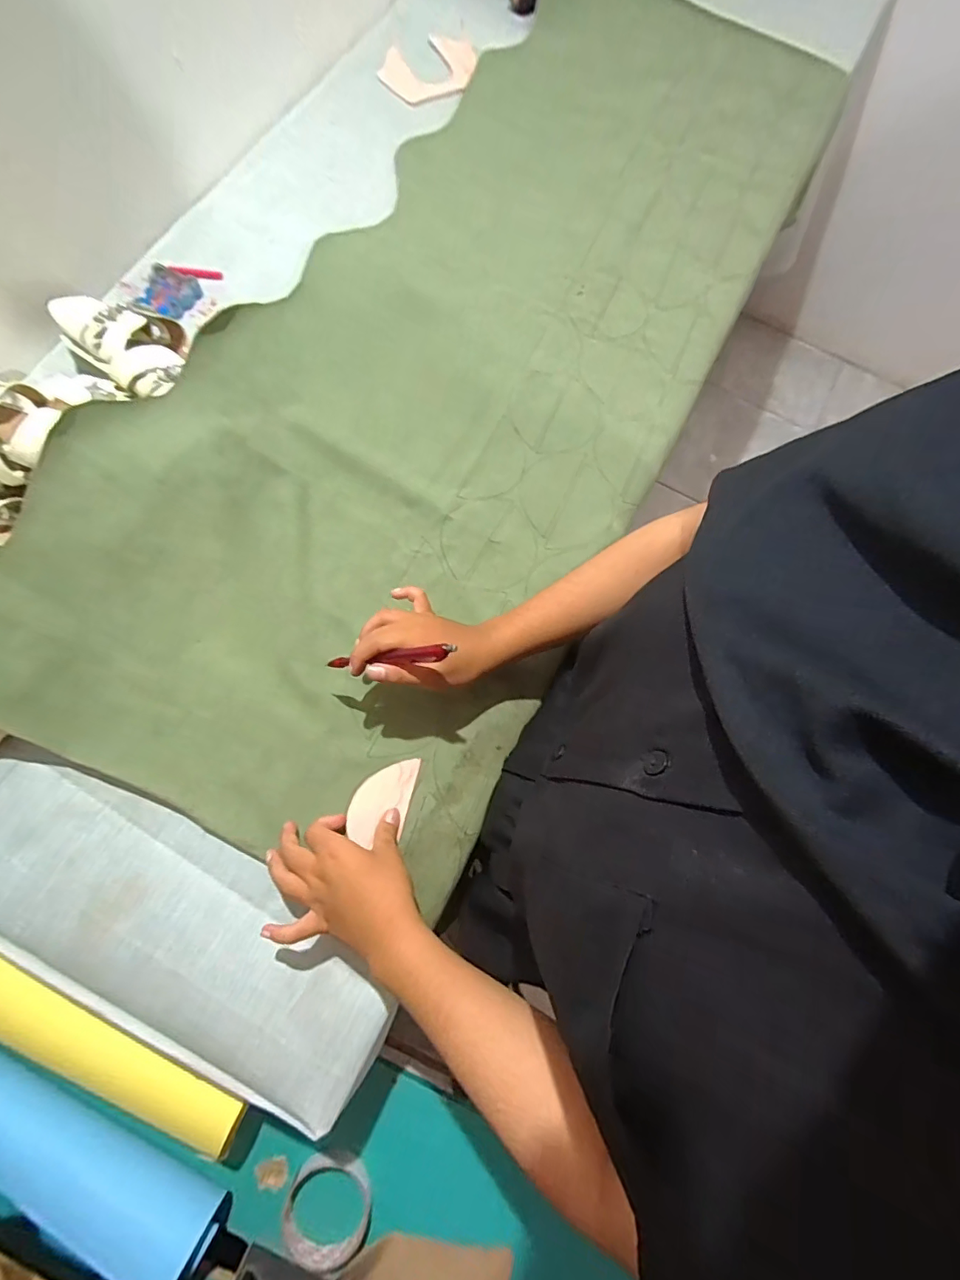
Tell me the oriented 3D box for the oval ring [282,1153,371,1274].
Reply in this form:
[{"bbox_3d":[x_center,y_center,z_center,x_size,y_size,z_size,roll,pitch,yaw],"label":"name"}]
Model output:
[{"bbox_3d":[-0.151,0.562,0.513,0.081,0.012,0.091,-1,74,-4],"label":"oval ring"}]

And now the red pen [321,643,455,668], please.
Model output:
[{"bbox_3d":[-0.080,0.016,0.440,0.131,0.010,0.009,-5,71,29],"label":"red pen"}]

